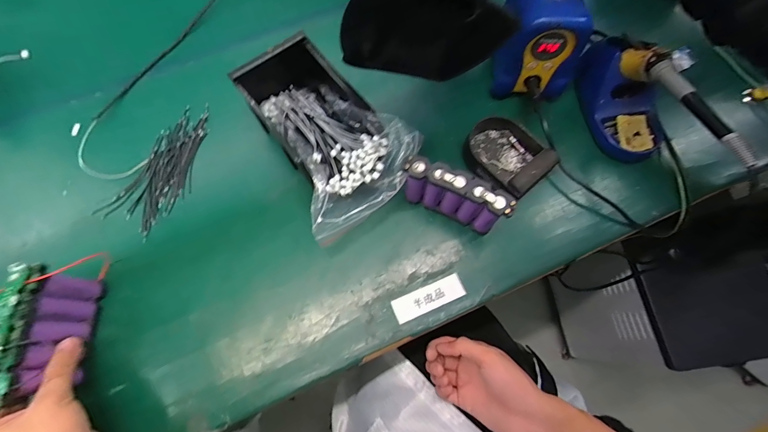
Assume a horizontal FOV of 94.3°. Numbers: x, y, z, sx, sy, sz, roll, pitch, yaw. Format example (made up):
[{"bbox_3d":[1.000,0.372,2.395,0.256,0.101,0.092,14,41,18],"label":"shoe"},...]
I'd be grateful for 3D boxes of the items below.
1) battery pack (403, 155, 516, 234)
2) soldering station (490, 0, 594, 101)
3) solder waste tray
[{"bbox_3d":[0.077,-0.021,0.390,0.110,0.083,0.028,26,74,10],"label":"battery pack"},{"bbox_3d":[0.190,-0.218,0.433,0.097,0.117,0.107,10,72,5],"label":"soldering station"},{"bbox_3d":[0.146,-0.074,0.435,0.075,0.037,0.102,-43,75,-12],"label":"solder waste tray"}]

